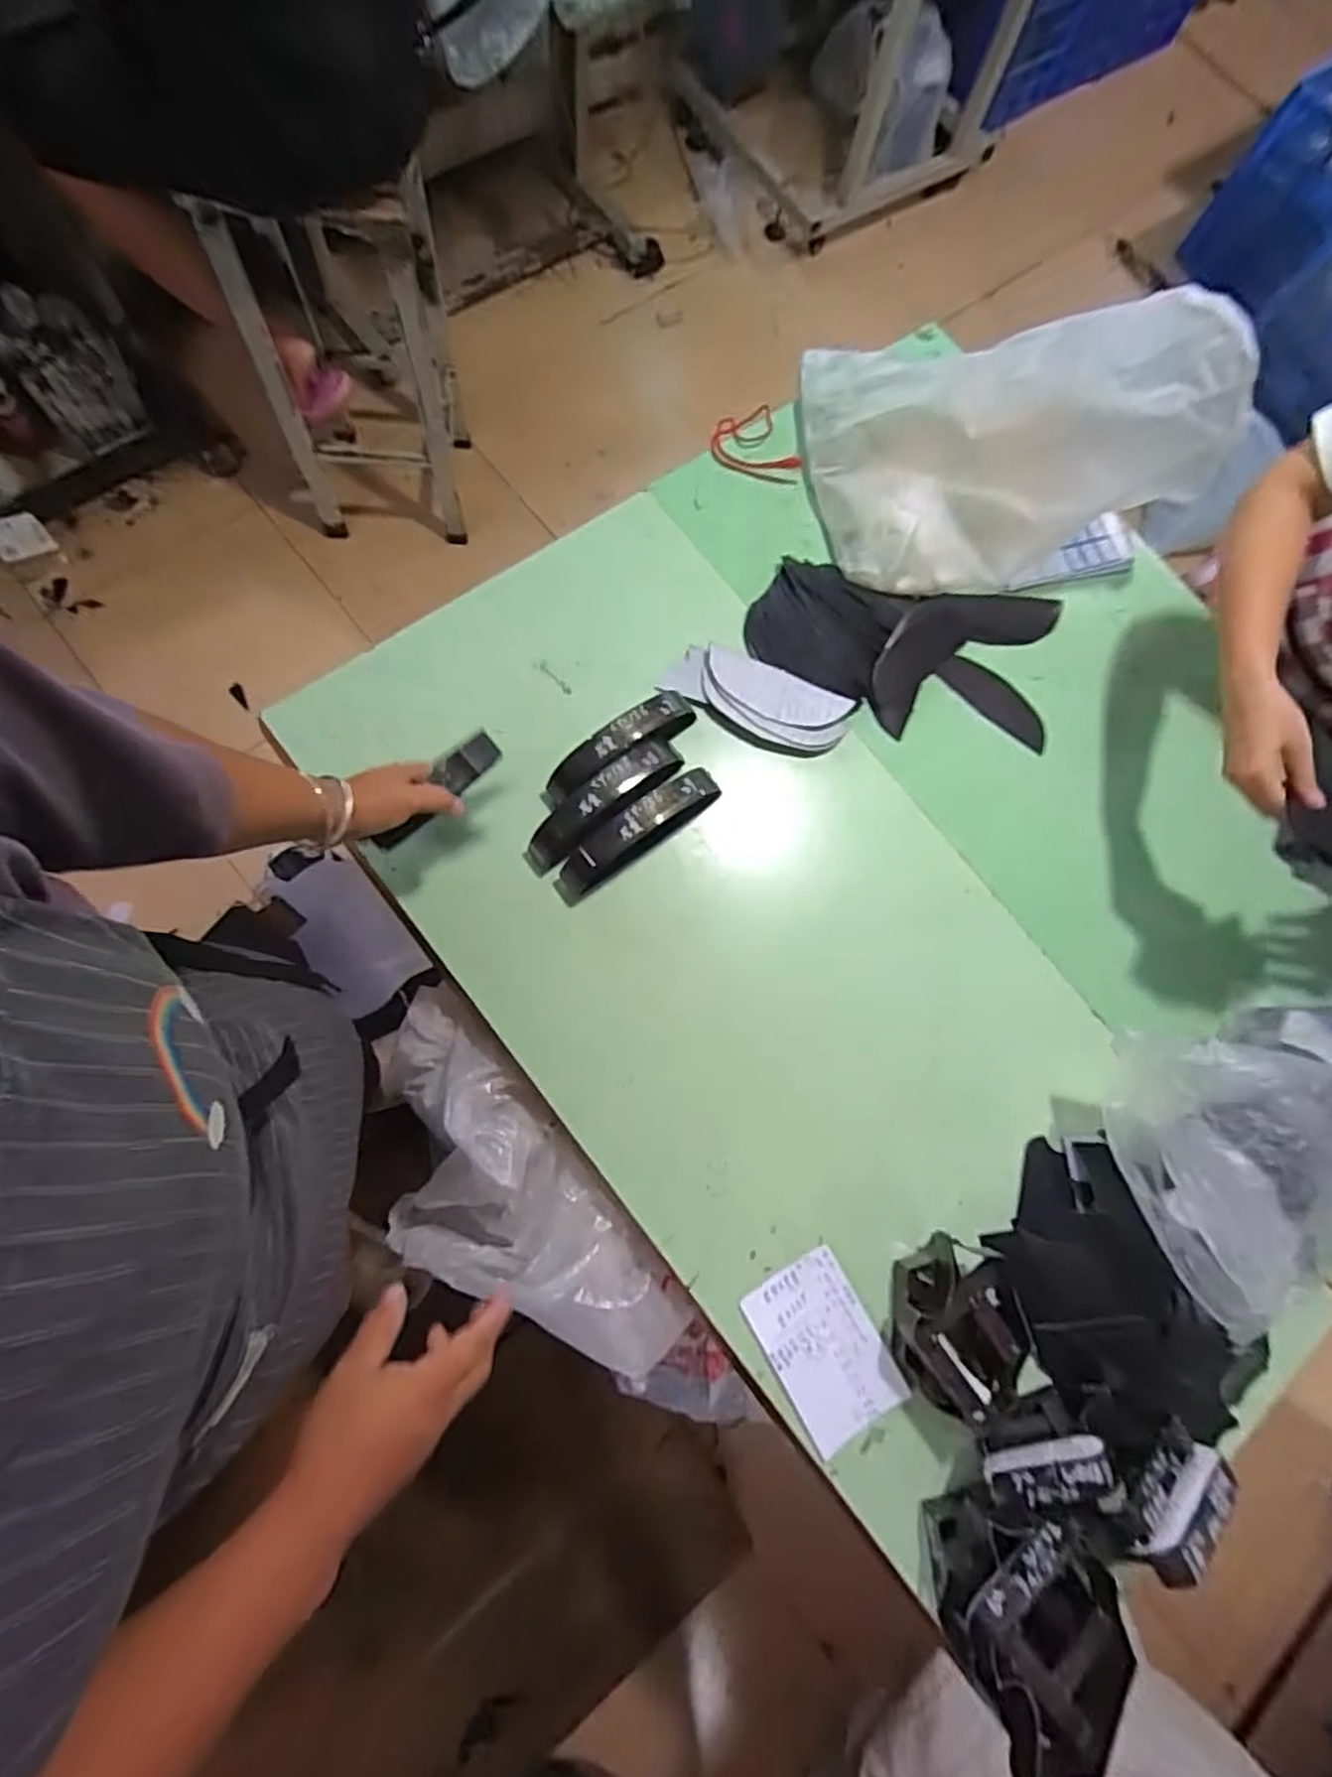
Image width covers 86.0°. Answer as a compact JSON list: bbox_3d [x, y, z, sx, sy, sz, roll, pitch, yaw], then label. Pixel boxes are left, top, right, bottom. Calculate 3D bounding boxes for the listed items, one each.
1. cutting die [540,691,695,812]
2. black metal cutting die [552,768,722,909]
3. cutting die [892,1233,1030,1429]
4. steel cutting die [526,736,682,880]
[{"bbox_3d":[-0.050,-0.149,0.768,0.191,0.065,0.039,-37,81,-6],"label":"cutting die"},{"bbox_3d":[-0.031,-0.056,0.750,0.201,0.085,0.042,-36,81,-6],"label":"black metal cutting die"},{"bbox_3d":[0.278,0.416,0.678,0.123,0.055,0.151,13,80,4],"label":"cutting die"},{"bbox_3d":[-0.065,-0.093,0.749,0.199,0.058,0.049,-35,81,-5],"label":"steel cutting die"}]

